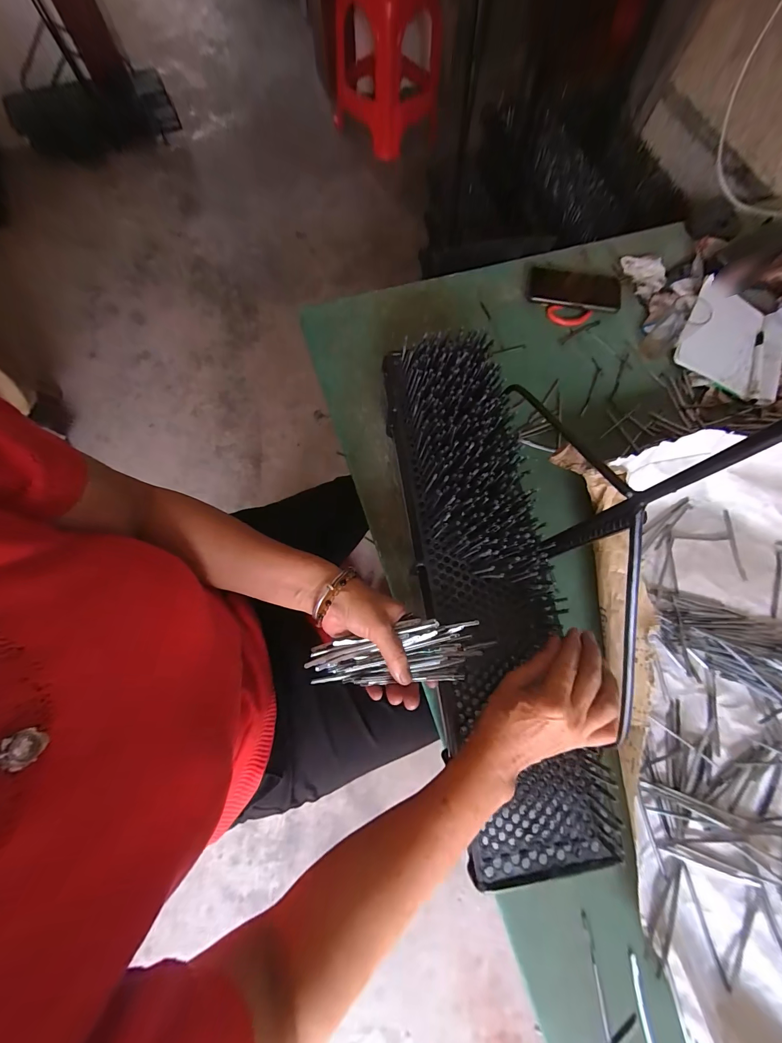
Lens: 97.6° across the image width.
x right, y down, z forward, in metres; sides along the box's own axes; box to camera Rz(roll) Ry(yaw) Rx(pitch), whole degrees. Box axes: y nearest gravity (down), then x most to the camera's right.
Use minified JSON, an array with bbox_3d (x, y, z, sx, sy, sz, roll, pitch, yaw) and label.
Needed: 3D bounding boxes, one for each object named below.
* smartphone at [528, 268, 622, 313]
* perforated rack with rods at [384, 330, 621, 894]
[{"bbox_3d":[0.324,-0.415,0.608,0.157,0.015,0.072,7,83,0],"label":"smartphone"},{"bbox_3d":[0.104,0.050,0.406,0.145,0.098,0.585,-10,79,-5],"label":"perforated rack with rods"}]

